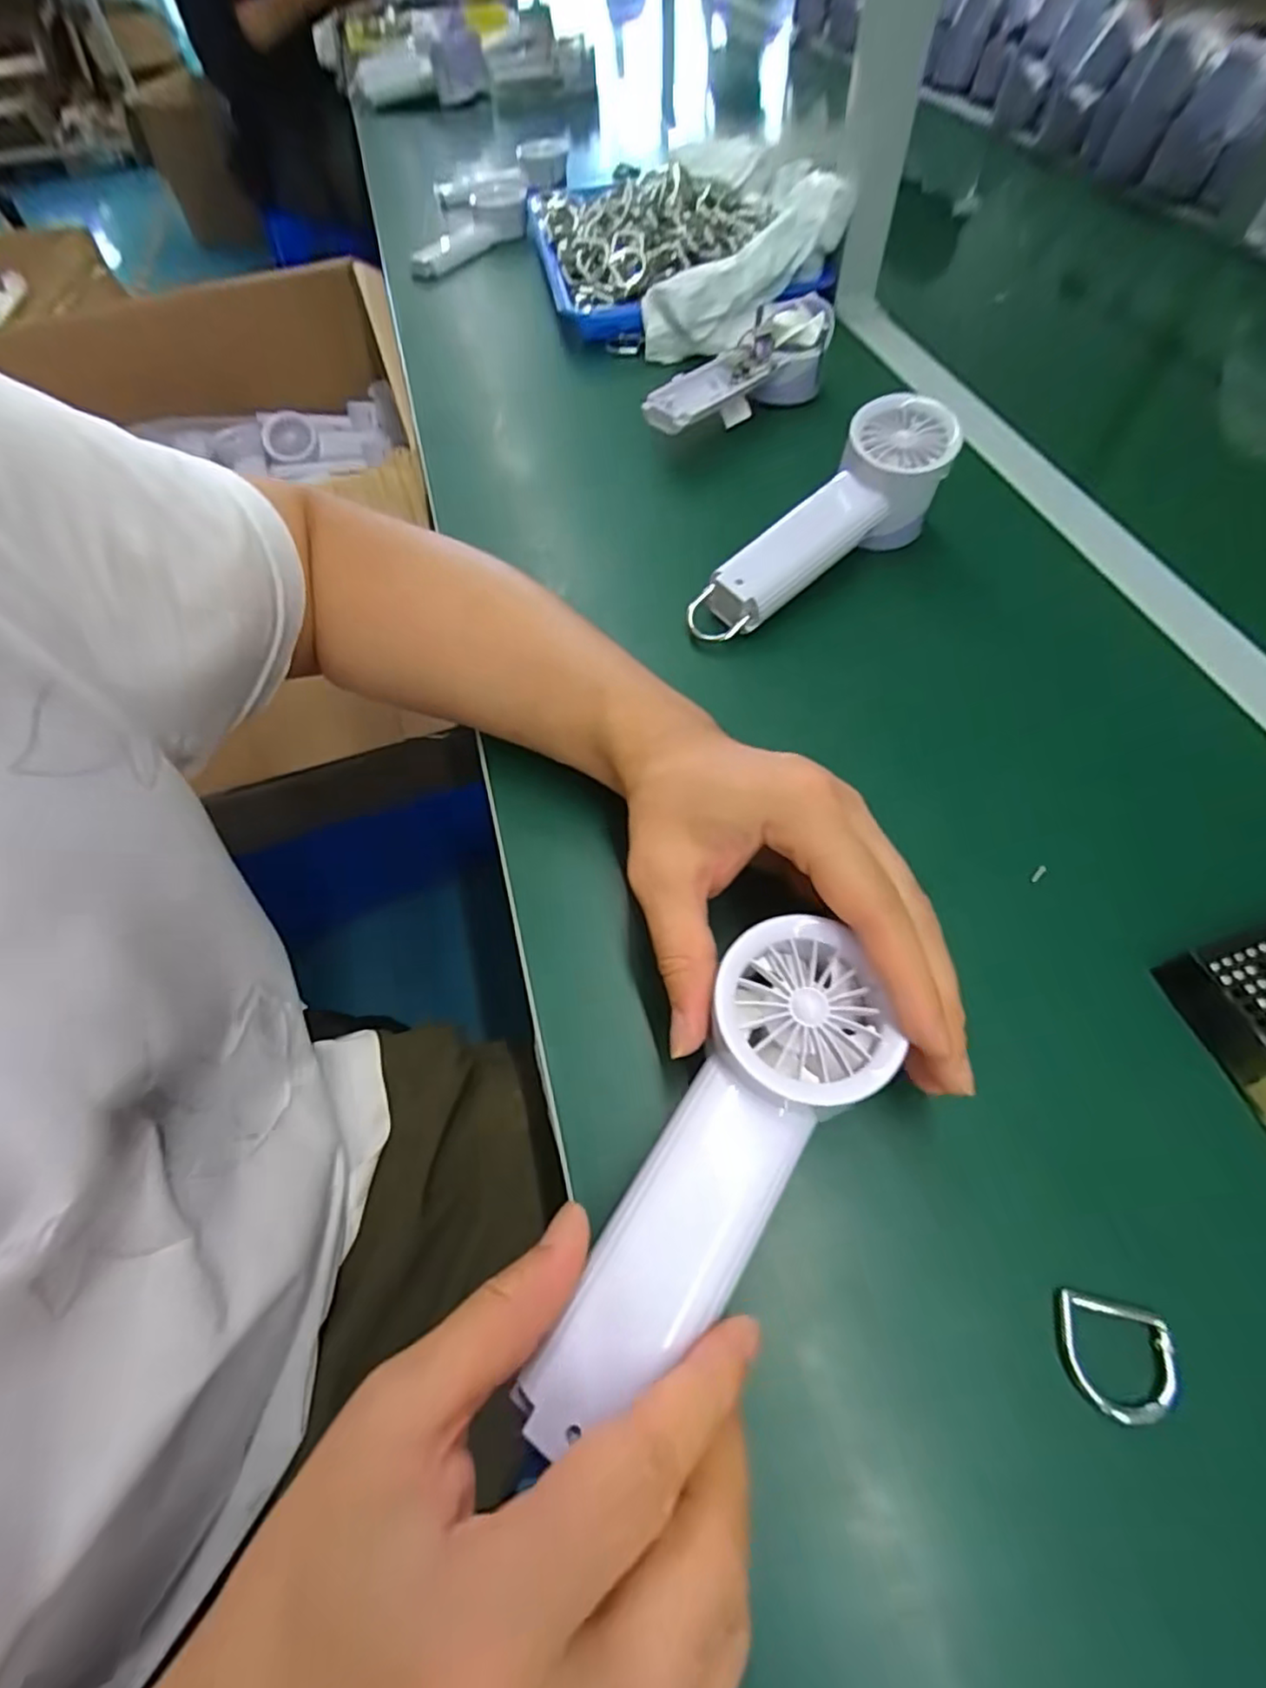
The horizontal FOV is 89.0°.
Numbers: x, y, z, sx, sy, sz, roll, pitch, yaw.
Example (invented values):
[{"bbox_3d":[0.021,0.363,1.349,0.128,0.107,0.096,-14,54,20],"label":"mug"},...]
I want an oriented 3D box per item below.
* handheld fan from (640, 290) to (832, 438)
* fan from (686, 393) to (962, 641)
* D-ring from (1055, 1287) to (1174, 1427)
[{"bbox_3d":[0.079,-0.349,0.485,0.059,0.050,0.167,39,69,23],"label":"handheld fan"},{"bbox_3d":[0.112,-0.185,0.374,0.183,0.059,0.061,-41,65,-19],"label":"fan"},{"bbox_3d":[0.155,0.165,0.205,0.032,0.005,0.031,10,60,9],"label":"D-ring"}]

